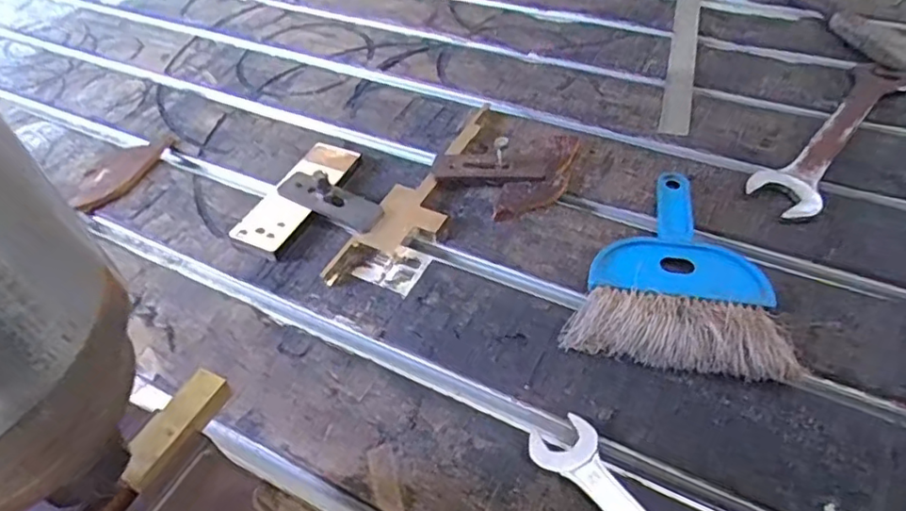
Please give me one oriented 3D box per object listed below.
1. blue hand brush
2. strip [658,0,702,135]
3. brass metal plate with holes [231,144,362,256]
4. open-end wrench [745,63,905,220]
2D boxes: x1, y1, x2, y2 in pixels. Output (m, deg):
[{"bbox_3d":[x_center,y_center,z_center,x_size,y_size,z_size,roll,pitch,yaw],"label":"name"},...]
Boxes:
[{"bbox_3d":[0.170,0.005,0.433,0.137,0.022,0.181,11,50,16],"label":"blue hand brush"},{"bbox_3d":[0.253,-0.227,0.647,0.027,0.010,0.309,14,50,11],"label":"strip"},{"bbox_3d":[-0.135,-0.052,0.519,0.048,0.015,0.134,18,52,21],"label":"brass metal plate with holes"},{"bbox_3d":[0.340,-0.111,0.527,0.053,0.011,0.247,33,59,30],"label":"open-end wrench"}]

